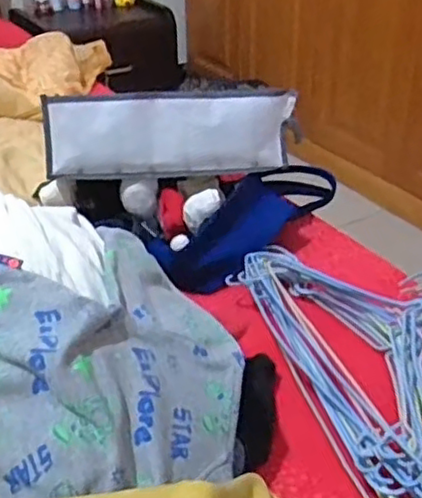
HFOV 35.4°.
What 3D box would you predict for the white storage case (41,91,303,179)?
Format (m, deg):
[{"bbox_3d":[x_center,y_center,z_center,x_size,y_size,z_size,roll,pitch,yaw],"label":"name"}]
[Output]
[{"bbox_3d":[-0.060,-0.167,0.966,0.351,0.118,0.035,-4,23,-7],"label":"white storage case"}]

